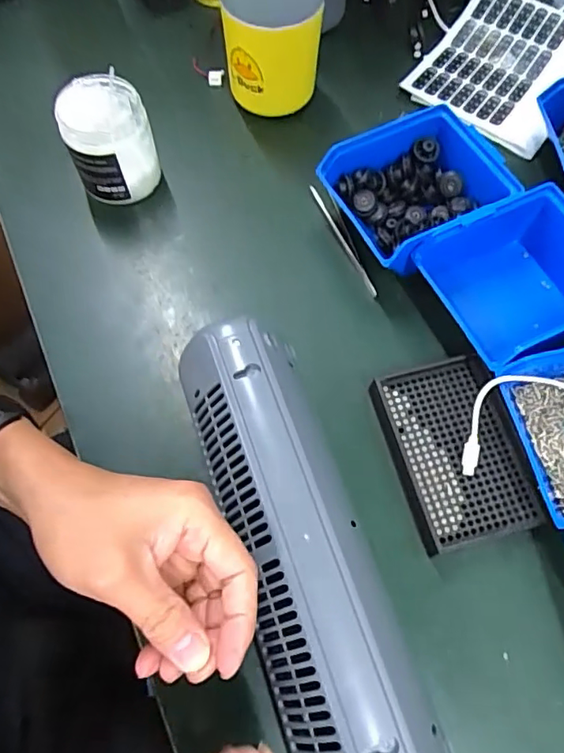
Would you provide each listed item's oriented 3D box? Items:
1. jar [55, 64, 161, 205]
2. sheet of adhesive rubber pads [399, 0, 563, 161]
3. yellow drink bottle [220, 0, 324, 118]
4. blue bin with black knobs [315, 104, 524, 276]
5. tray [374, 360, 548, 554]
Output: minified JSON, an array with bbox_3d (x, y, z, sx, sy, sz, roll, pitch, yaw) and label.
[{"bbox_3d":[-0.154,-0.211,0.489,0.071,0.084,0.074,0,67,0],"label":"jar"},{"bbox_3d":[0.238,-0.331,0.572,0.156,0.034,0.187,35,71,13],"label":"sheet of adhesive rubber pads"},{"bbox_3d":[-0.010,-0.314,0.502,0.086,0.135,0.087,-1,67,-1],"label":"yellow drink bottle"},{"bbox_3d":[0.119,-0.160,0.473,0.139,0.058,0.116,-25,69,-11],"label":"blue bin with black knobs"},{"bbox_3d":[0.129,0.055,0.404,0.088,0.022,0.134,-12,67,-6],"label":"tray"}]

